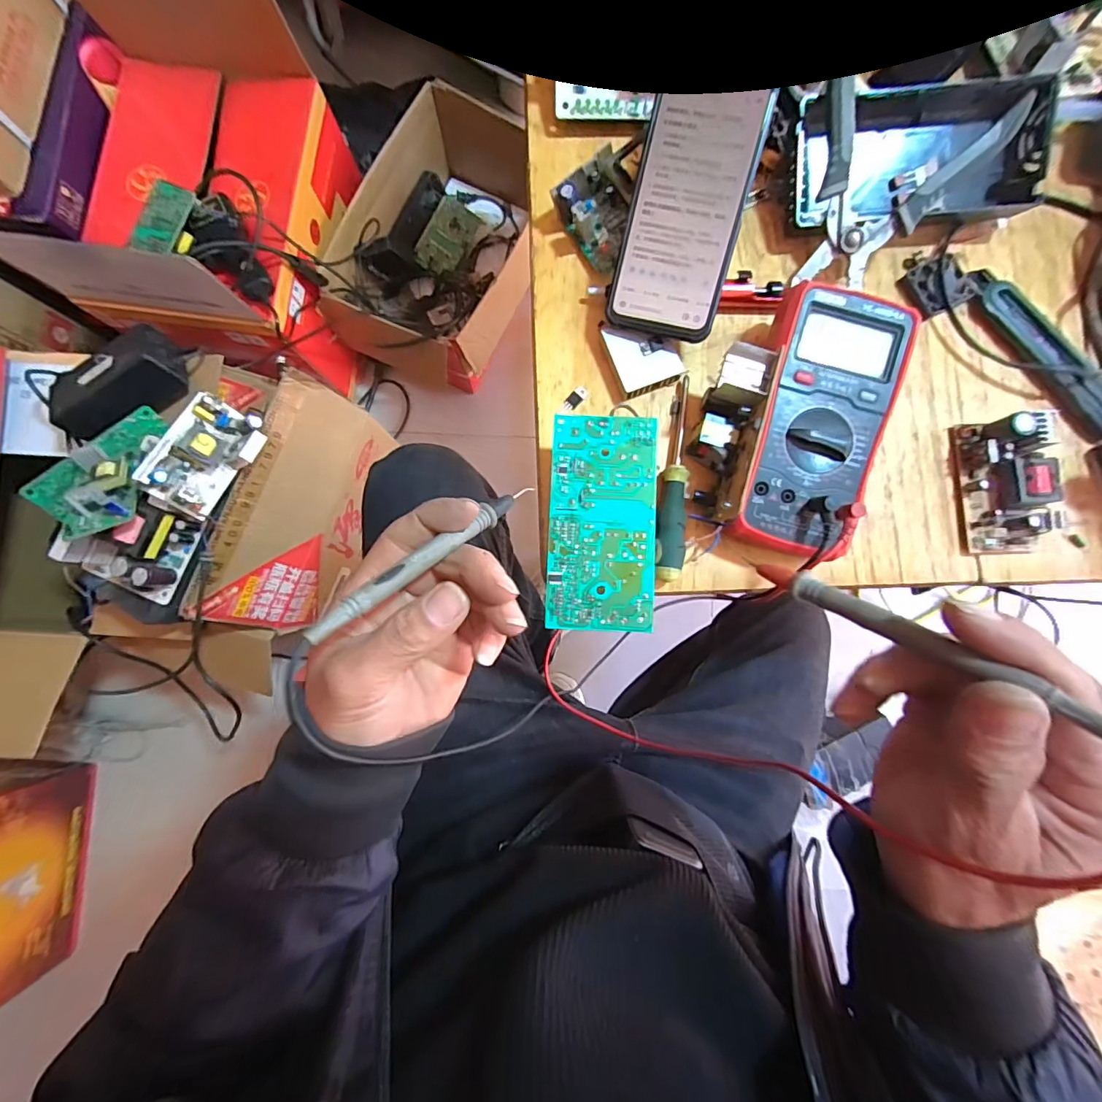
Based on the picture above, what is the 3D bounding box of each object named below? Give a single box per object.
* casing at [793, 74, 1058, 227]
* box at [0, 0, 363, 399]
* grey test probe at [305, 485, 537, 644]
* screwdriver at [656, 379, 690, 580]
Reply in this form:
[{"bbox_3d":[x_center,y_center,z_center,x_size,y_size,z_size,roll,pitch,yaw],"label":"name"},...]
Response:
[{"bbox_3d":[0.269,-0.297,0.366,0.179,0.058,0.093,-5,85,-1],"label":"casing"},{"bbox_3d":[-0.495,-0.514,0.771,0.324,0.368,0.457,11,85,1],"label":"box"},{"bbox_3d":[-0.052,-0.002,0.238,0.010,0.007,0.143,46,48,4],"label":"grey test probe"},{"bbox_3d":[0.095,-0.054,0.368,0.025,0.018,0.153,8,85,1],"label":"screwdriver"}]

